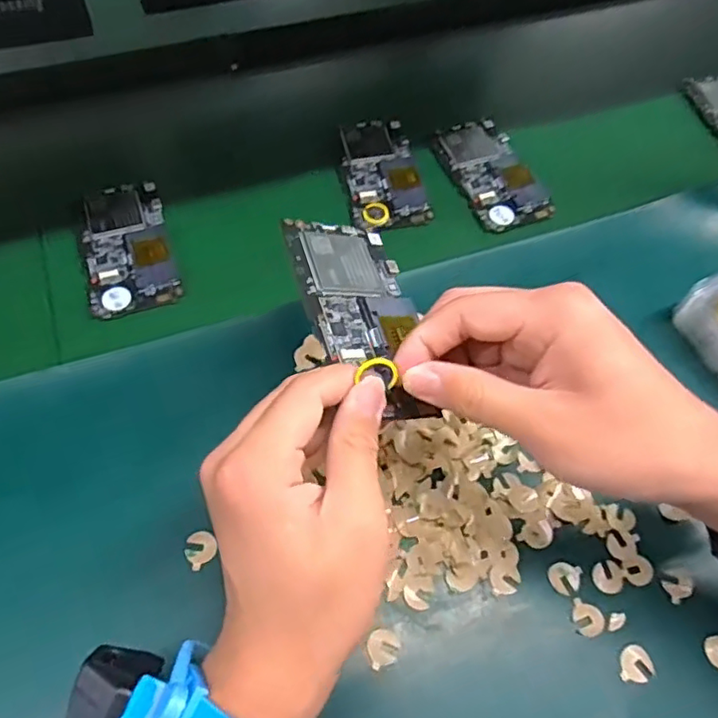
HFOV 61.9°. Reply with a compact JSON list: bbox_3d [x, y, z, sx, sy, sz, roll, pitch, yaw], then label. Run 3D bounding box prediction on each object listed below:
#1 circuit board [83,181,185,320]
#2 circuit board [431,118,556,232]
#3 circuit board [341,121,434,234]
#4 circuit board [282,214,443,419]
[{"bbox_3d":[-0.177,-0.089,0.457,0.063,0.004,0.123,-15,59,-9],"label":"circuit board"},{"bbox_3d":[0.111,-0.163,0.514,0.064,0.012,0.126,-17,60,-10],"label":"circuit board"},{"bbox_3d":[0.019,-0.160,0.509,0.062,0.010,0.120,-10,59,-6],"label":"circuit board"},{"bbox_3d":[0.002,-0.026,0.317,0.064,0.009,0.123,-1,60,-31],"label":"circuit board"}]

